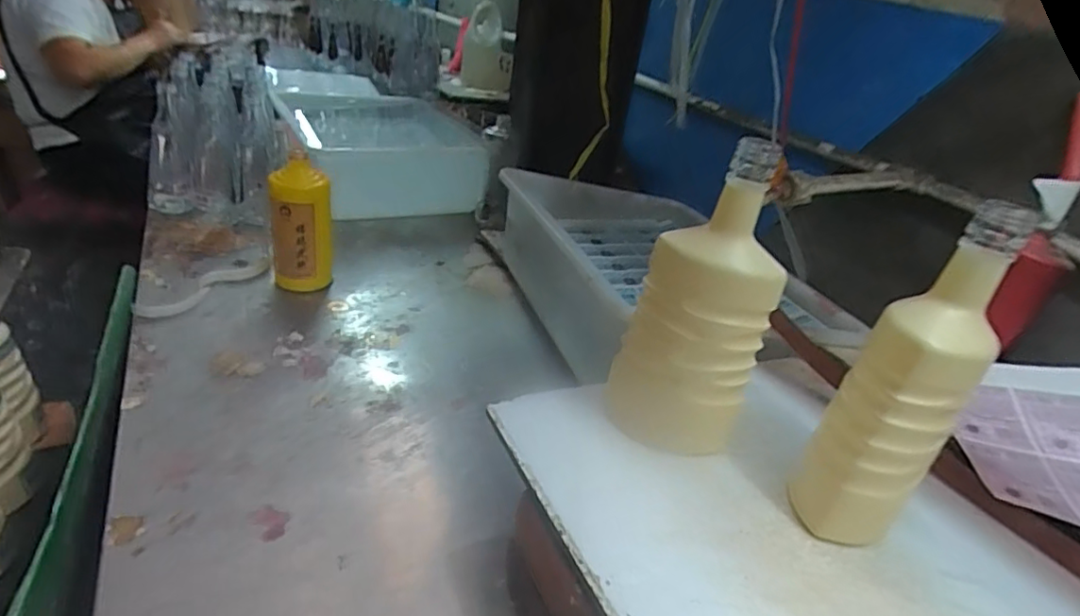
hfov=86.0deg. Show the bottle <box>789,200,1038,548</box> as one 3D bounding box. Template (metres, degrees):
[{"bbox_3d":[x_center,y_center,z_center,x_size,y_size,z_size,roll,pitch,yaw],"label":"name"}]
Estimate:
[{"bbox_3d":[0.257,0.057,0.408,0.080,0.243,0.090,26,35,27],"label":"bottle"}]

